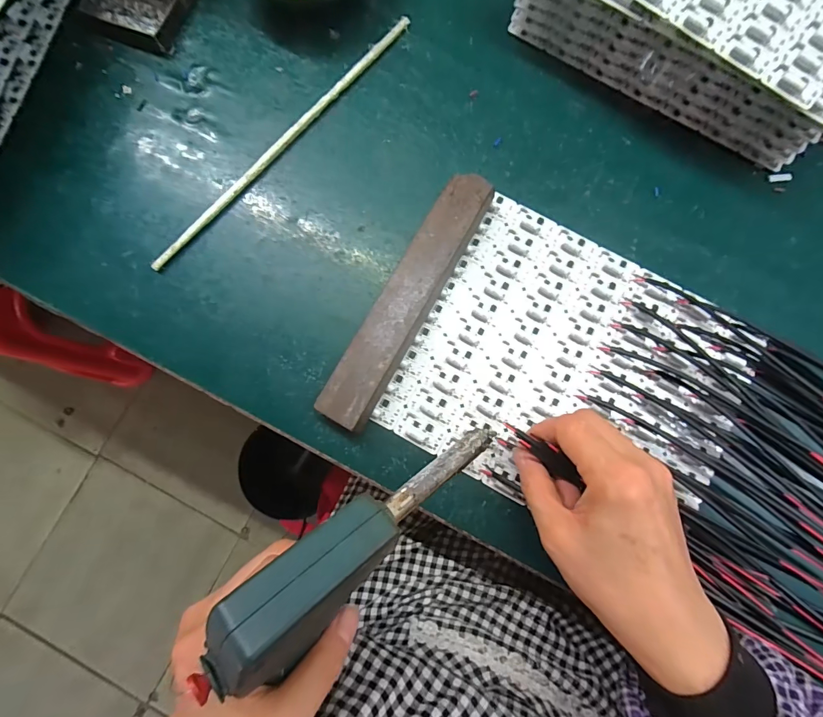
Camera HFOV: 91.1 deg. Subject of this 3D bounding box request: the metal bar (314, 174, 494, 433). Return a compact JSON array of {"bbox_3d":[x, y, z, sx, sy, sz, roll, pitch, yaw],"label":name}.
[{"bbox_3d":[-0.002,-0.044,0.287,0.036,0.014,0.197,26,81,20],"label":"metal bar"}]

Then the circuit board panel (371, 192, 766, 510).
[{"bbox_3d":[0.117,0.011,0.291,0.222,0.009,0.193,28,83,4],"label":"circuit board panel"}]

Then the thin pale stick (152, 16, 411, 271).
[{"bbox_3d":[-0.097,-0.170,0.313,0.010,0.009,0.273,41,84,5],"label":"thin pale stick"}]

